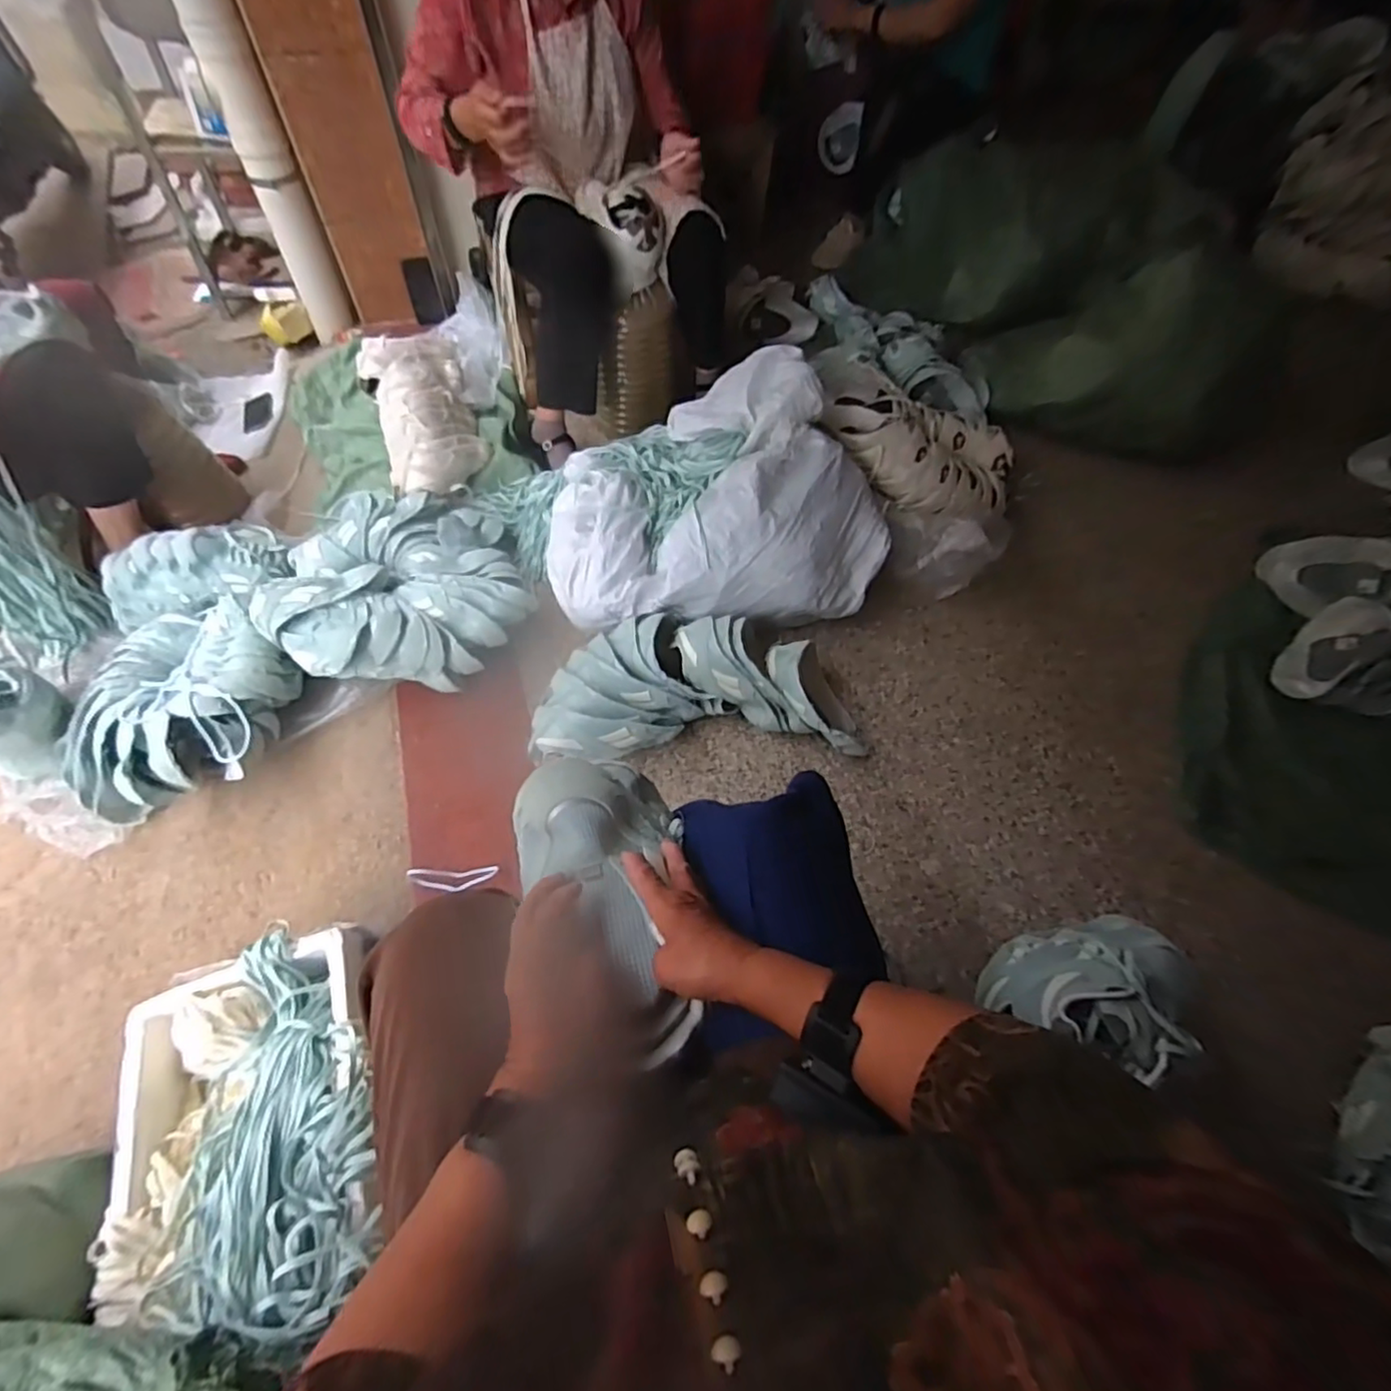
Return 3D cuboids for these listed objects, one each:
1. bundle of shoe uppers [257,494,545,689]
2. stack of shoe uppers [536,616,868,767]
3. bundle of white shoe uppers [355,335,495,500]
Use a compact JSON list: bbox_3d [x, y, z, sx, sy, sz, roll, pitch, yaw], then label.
[{"bbox_3d":[-0.536,-0.212,1.147,0.415,0.144,0.445,-21,61,-15],"label":"bundle of shoe uppers"},{"bbox_3d":[0.005,-0.011,1.073,0.528,0.153,0.249,-4,58,-5],"label":"stack of shoe uppers"},{"bbox_3d":[-0.606,-0.648,1.428,0.226,0.086,0.543,-20,61,-15],"label":"bundle of white shoe uppers"}]

